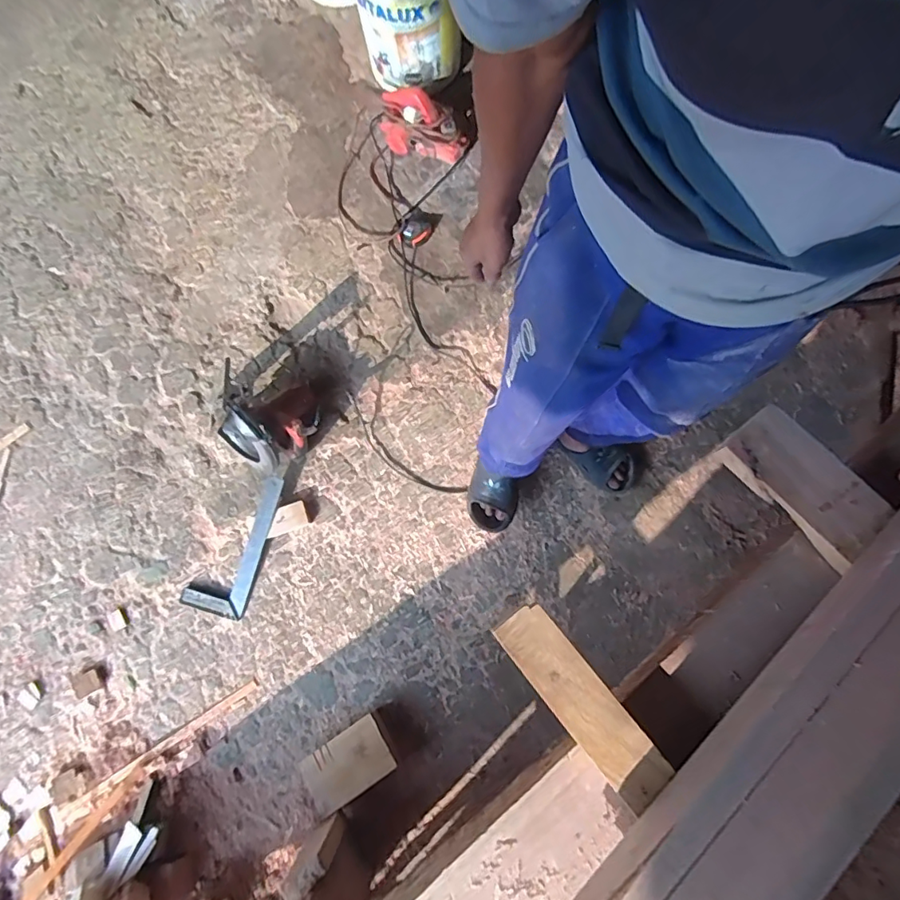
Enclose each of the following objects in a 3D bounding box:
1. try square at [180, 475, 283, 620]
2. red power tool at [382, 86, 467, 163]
[{"bbox_3d":[-0.529,0.224,1.268,0.156,0.021,0.354,17,80,4],"label":"try square"},{"bbox_3d":[-0.081,-0.907,1.439,0.245,0.114,0.115,10,76,5],"label":"red power tool"}]

